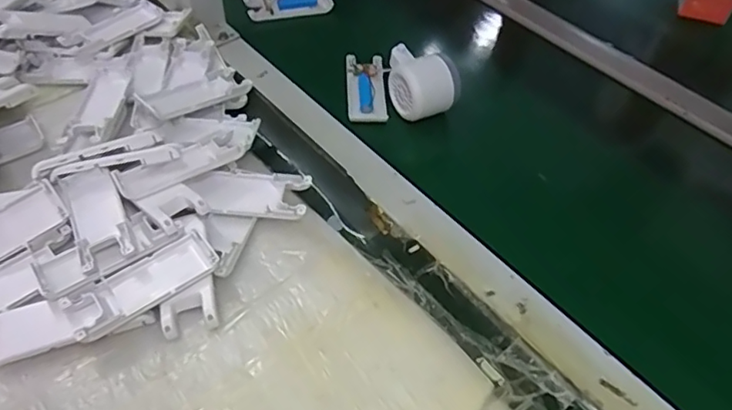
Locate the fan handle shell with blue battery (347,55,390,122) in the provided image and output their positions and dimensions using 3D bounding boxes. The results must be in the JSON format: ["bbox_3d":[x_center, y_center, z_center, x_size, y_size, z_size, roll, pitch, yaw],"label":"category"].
[{"bbox_3d":[0.000,-0.125,0.587,0.040,0.014,0.093,-1,50,-5],"label":"fan handle shell with blue battery"}]

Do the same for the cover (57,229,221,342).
[{"bbox_3d":[-0.159,0.058,0.402,0.104,0.019,0.041,-31,59,-26],"label":"cover"}]

